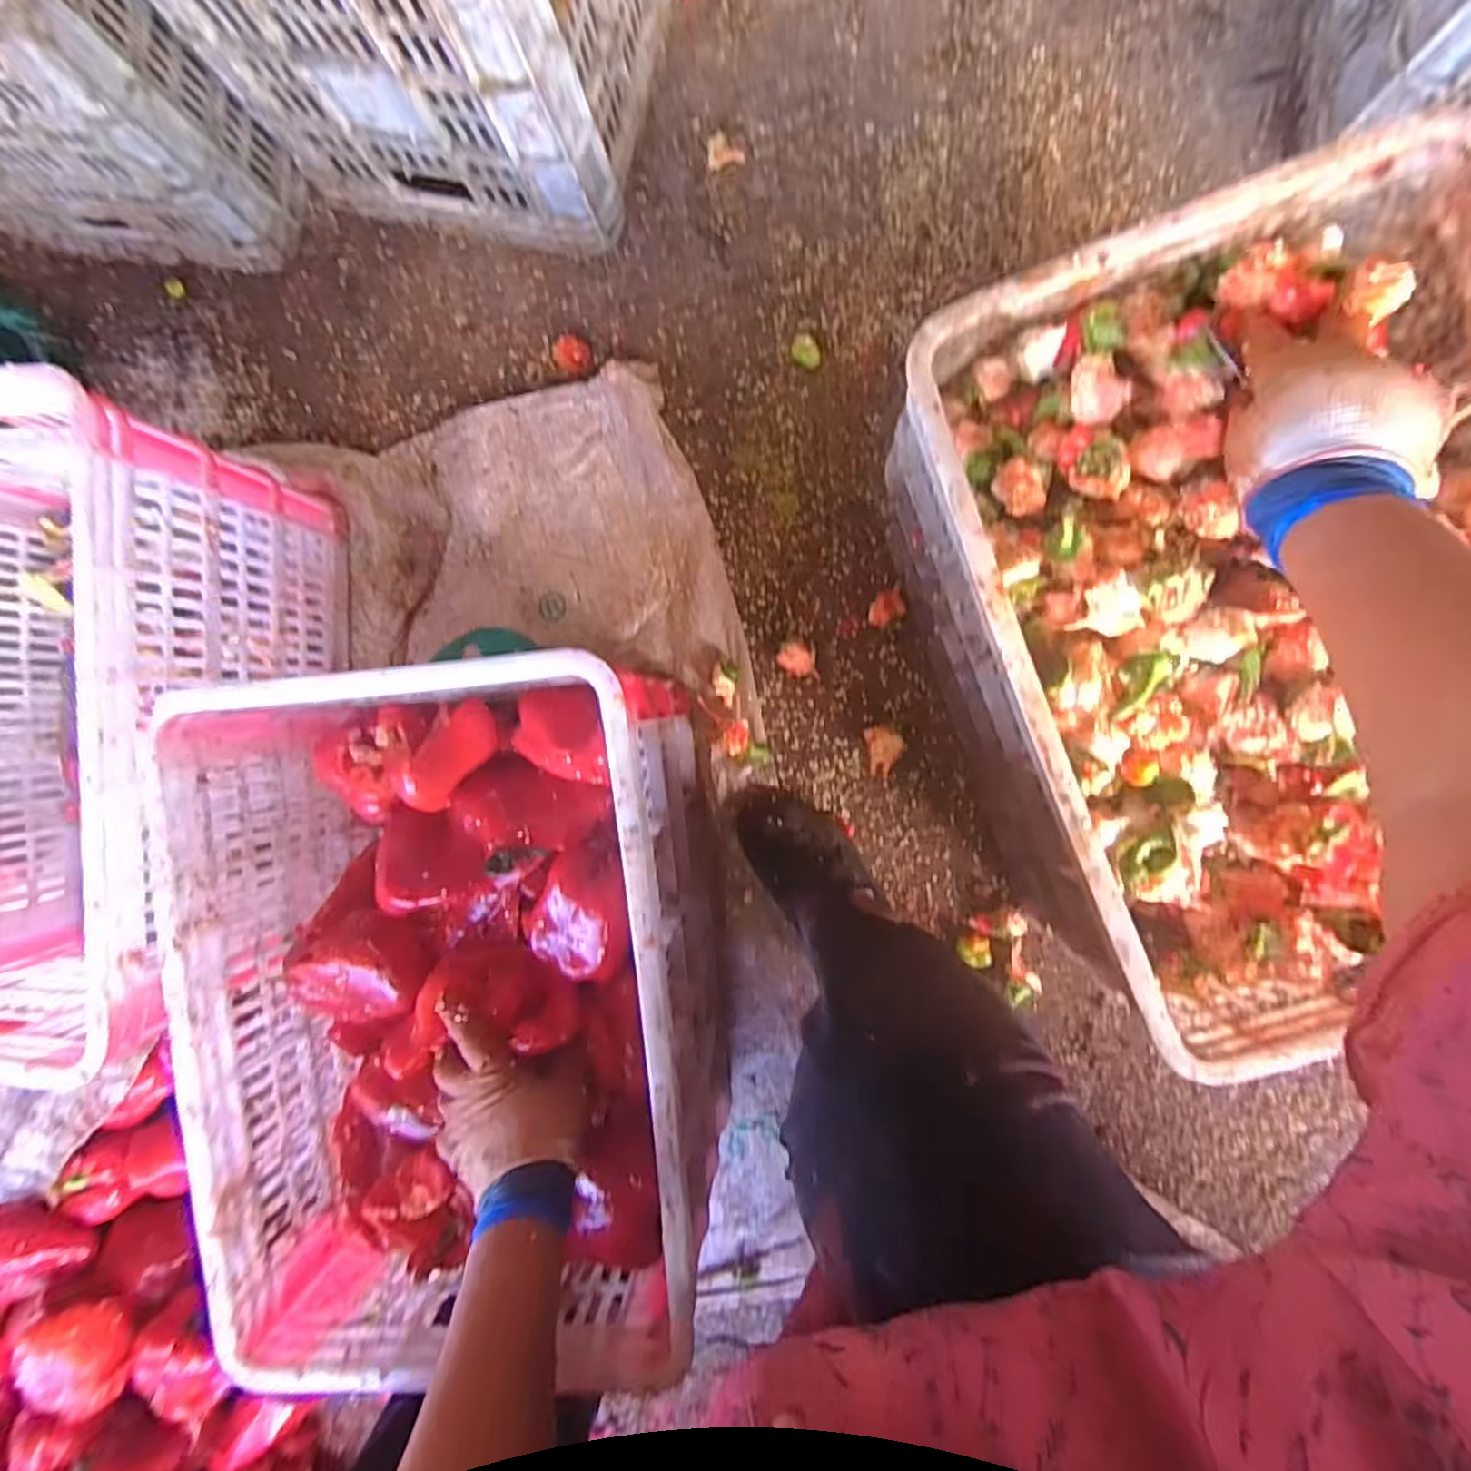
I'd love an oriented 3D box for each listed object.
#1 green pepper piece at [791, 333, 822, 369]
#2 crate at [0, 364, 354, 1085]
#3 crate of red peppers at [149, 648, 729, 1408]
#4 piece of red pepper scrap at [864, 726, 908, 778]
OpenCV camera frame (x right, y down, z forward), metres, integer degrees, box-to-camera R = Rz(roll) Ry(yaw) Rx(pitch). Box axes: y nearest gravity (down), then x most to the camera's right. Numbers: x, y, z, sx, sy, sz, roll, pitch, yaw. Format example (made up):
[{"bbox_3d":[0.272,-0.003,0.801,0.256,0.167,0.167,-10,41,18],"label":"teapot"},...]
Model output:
[{"bbox_3d":[0.072,-0.390,0.720,0.028,0.007,0.038,-44,88,6],"label":"green pepper piece"},{"bbox_3d":[-0.612,-0.017,0.665,0.372,0.300,0.513,-1,92,6],"label":"crate"},{"bbox_3d":[-0.207,0.207,0.631,0.356,0.292,0.486,-8,92,6],"label":"crate of red peppers"},{"bbox_3d":[0.153,0.016,0.718,0.038,0.035,0.051,-8,92,6],"label":"piece of red pepper scrap"}]

